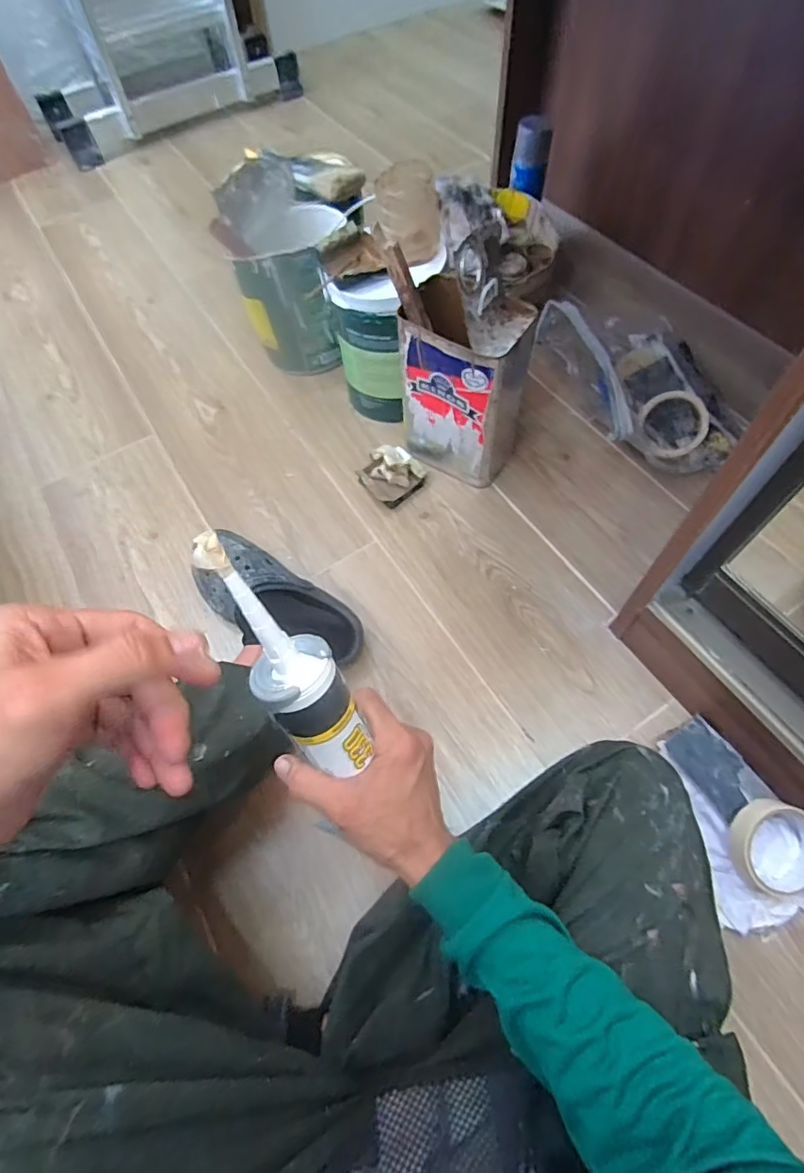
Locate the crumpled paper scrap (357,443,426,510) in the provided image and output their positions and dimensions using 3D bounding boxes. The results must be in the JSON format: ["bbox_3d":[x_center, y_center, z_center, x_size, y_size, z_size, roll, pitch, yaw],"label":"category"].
[{"bbox_3d":[-0.018,-0.175,0.817,0.091,0.031,0.090,40,72,21],"label":"crumpled paper scrap"}]

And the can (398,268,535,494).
[{"bbox_3d":[0.083,-0.274,0.738,0.157,0.247,0.112,24,67,15],"label":"can"}]

